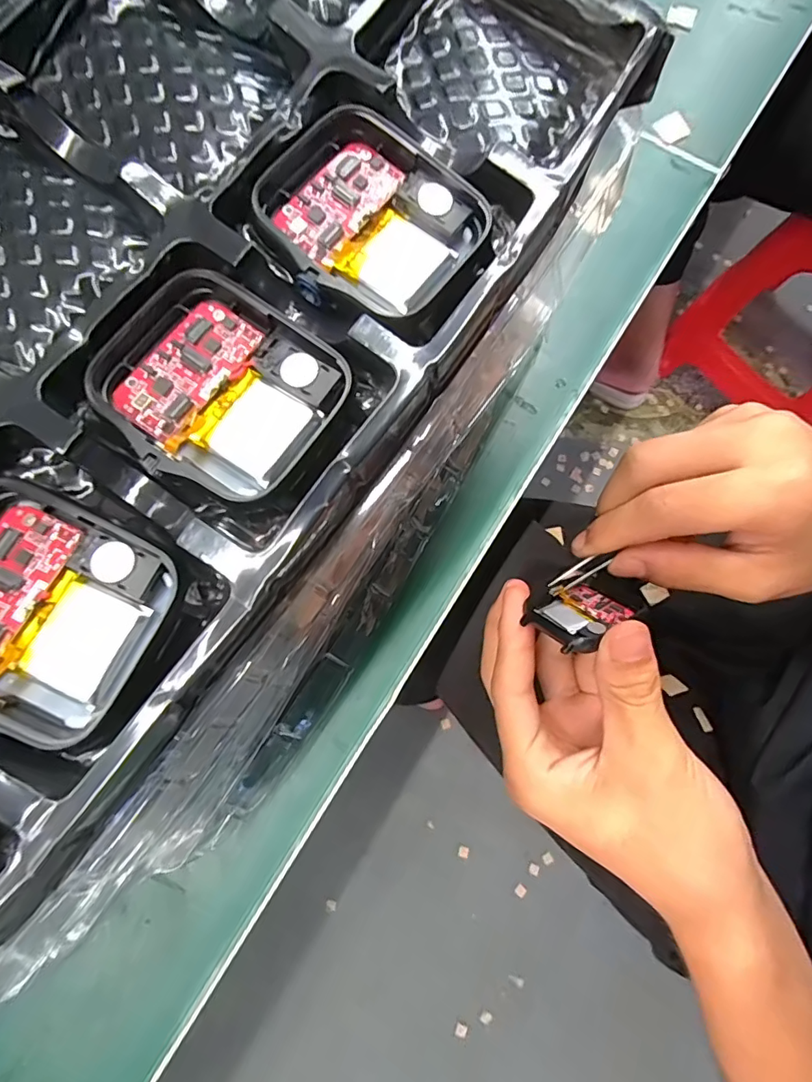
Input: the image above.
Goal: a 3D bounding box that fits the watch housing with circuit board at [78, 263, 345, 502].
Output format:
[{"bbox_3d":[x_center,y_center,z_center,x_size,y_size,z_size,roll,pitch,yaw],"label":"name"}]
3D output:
[{"bbox_3d":[-0.036,-0.030,0.096,0.043,0.009,0.036,32,76,9],"label":"watch housing with circuit board"}]

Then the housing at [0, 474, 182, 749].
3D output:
[{"bbox_3d":[-0.066,0.011,0.088,0.041,0.010,0.037,30,75,8],"label":"housing"}]

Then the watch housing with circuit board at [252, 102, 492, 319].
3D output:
[{"bbox_3d":[-0.008,-0.069,0.105,0.041,0.010,0.039,38,77,10],"label":"watch housing with circuit board"}]

